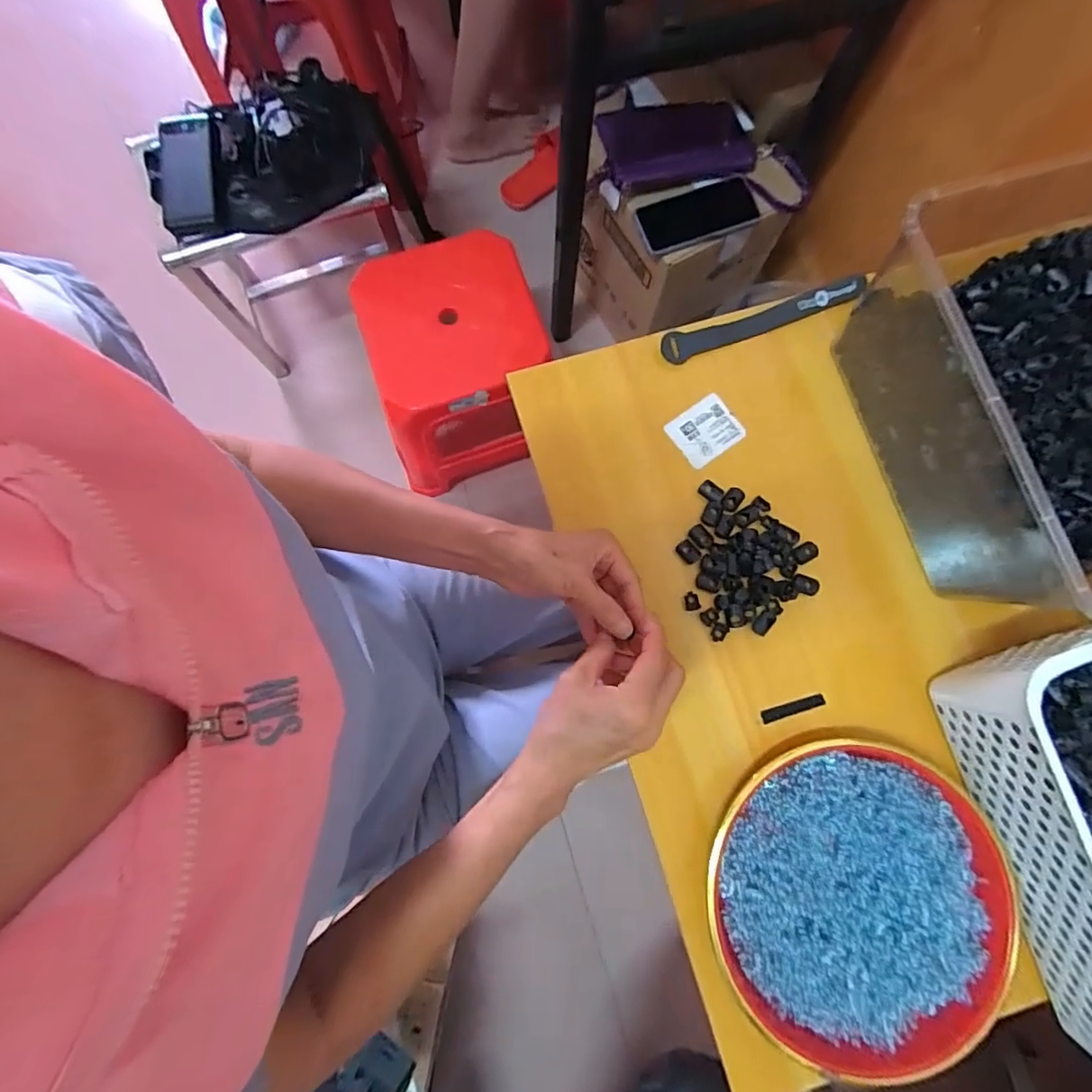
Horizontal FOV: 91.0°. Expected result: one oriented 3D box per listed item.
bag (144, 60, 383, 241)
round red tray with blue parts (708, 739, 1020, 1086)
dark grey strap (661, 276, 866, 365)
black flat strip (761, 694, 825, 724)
[{"bbox_3d":[-0.374,-0.512,0.691,0.300,0.091,0.183,-7,80,-1],"label":"bag"},{"bbox_3d":[0.228,0.255,0.394,0.206,0.029,0.207,0,80,0],"label":"round red tray with blue parts"},{"bbox_3d":[0.195,-0.202,0.482,0.188,0.014,0.024,-17,80,-3],"label":"dark grey strap"},{"bbox_3d":[0.199,0.131,0.431,0.053,0.004,0.010,-15,80,-3],"label":"black flat strip"}]

